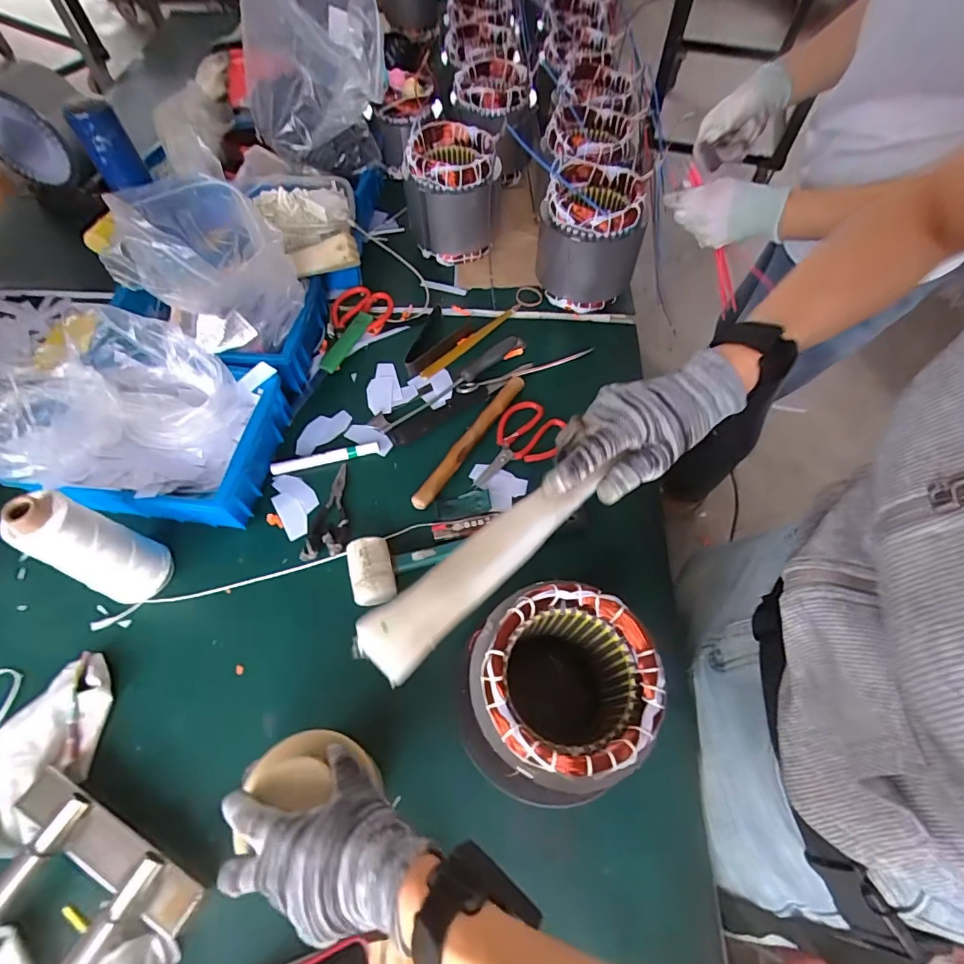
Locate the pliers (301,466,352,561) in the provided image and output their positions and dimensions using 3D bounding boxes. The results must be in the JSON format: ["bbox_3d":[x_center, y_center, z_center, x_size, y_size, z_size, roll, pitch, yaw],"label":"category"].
[{"bbox_3d":[-0.187,0.036,0.612,0.051,0.008,0.130,7,62,2],"label":"pliers"}]

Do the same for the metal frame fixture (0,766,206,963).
[{"bbox_3d":[-0.366,0.379,0.399,0.190,0.048,0.177,26,64,12],"label":"metal frame fixture"}]

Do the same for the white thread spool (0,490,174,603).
[{"bbox_3d":[-0.397,0.071,0.501,0.057,0.165,0.068,33,66,15],"label":"white thread spool"}]

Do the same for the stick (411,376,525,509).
[{"bbox_3d":[-0.014,-0.061,0.659,0.021,0.022,0.249,31,65,14],"label":"stick"}]

